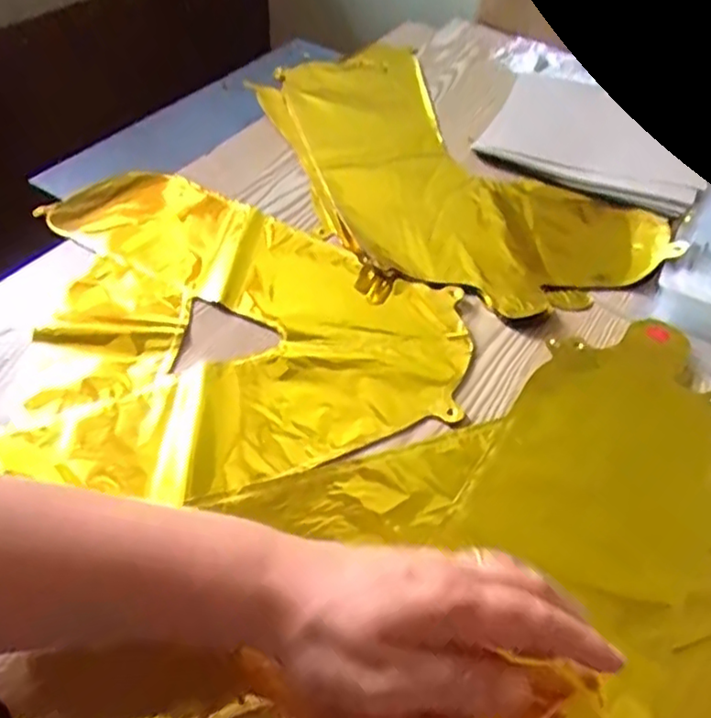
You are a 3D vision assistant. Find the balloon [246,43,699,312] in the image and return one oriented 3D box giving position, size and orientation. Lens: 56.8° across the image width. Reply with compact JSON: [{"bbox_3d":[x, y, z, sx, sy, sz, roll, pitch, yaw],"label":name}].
[{"bbox_3d":[0.059,-0.185,0.603,0.234,0.010,0.430,-22,52,-22],"label":"balloon"}]

